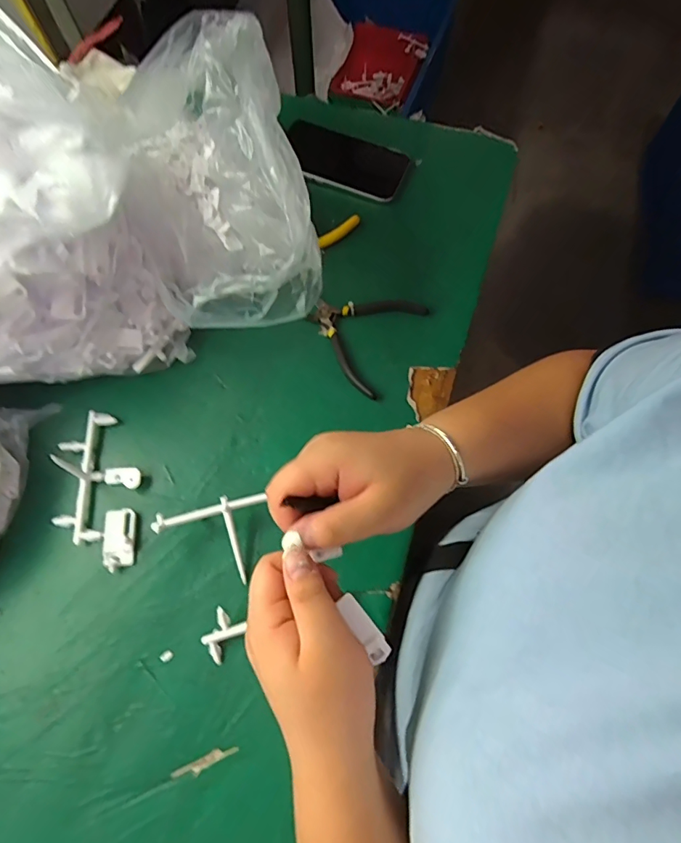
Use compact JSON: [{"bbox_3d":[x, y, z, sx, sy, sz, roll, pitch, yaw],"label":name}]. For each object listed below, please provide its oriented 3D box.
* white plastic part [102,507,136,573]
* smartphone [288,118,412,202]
[{"bbox_3d":[-0.192,0.102,0.413,0.026,0.011,0.051,-4,71,-3],"label":"white plastic part"},{"bbox_3d":[0.007,-0.295,0.528,0.136,0.013,0.070,23,77,5],"label":"smartphone"}]

